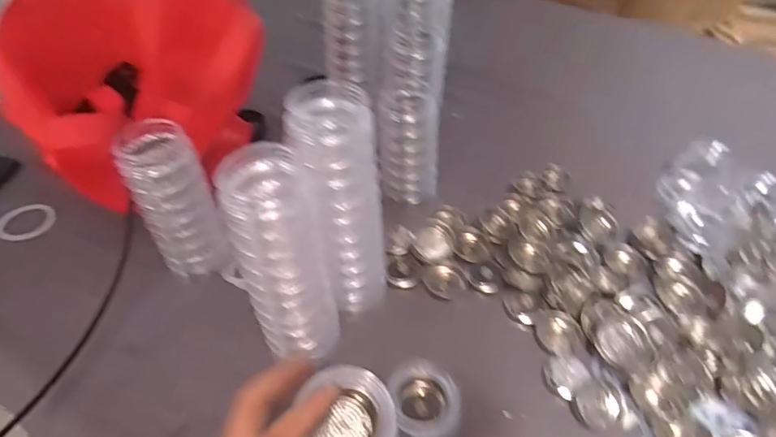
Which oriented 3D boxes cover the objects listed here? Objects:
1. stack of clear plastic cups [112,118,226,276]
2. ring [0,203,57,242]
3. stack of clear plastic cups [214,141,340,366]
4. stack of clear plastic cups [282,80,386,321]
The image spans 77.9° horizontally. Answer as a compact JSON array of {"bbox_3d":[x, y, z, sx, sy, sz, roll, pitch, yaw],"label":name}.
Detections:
[{"bbox_3d":[-0.207,-0.013,0.475,0.067,0.165,0.064,-28,52,-28],"label":"stack of clear plastic cups"},{"bbox_3d":[-0.434,0.003,0.577,0.059,0.011,0.062,9,37,-7],"label":"ring"},{"bbox_3d":[-0.085,0.039,0.399,0.072,0.195,0.070,-12,46,-14],"label":"stack of clear plastic cups"},{"bbox_3d":[-0.040,-0.002,0.421,0.072,0.227,0.059,-16,47,-18],"label":"stack of clear plastic cups"}]

